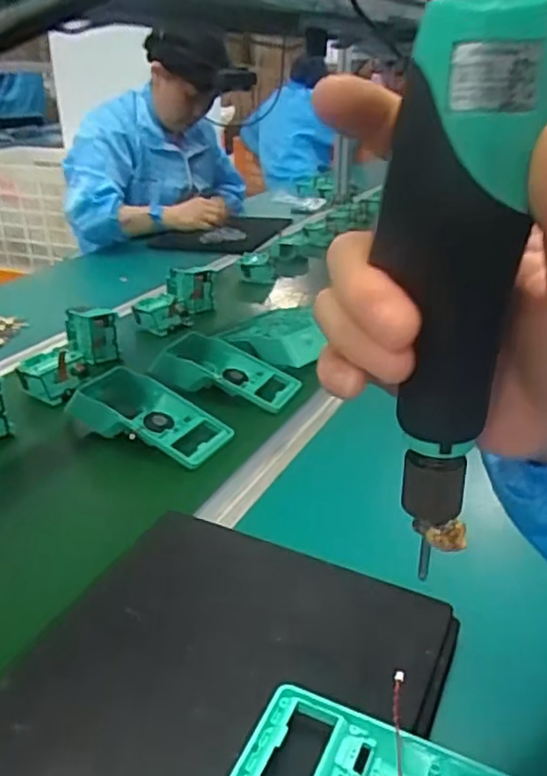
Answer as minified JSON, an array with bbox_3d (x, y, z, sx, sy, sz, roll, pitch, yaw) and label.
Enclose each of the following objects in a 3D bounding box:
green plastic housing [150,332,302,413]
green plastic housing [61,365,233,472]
[{"bbox_3d":[-0.058,-0.025,0.842,0.175,0.063,0.092,7,21,21],"label":"green plastic housing"},{"bbox_3d":[-0.151,0.029,0.743,0.198,0.059,0.108,11,23,30],"label":"green plastic housing"}]

